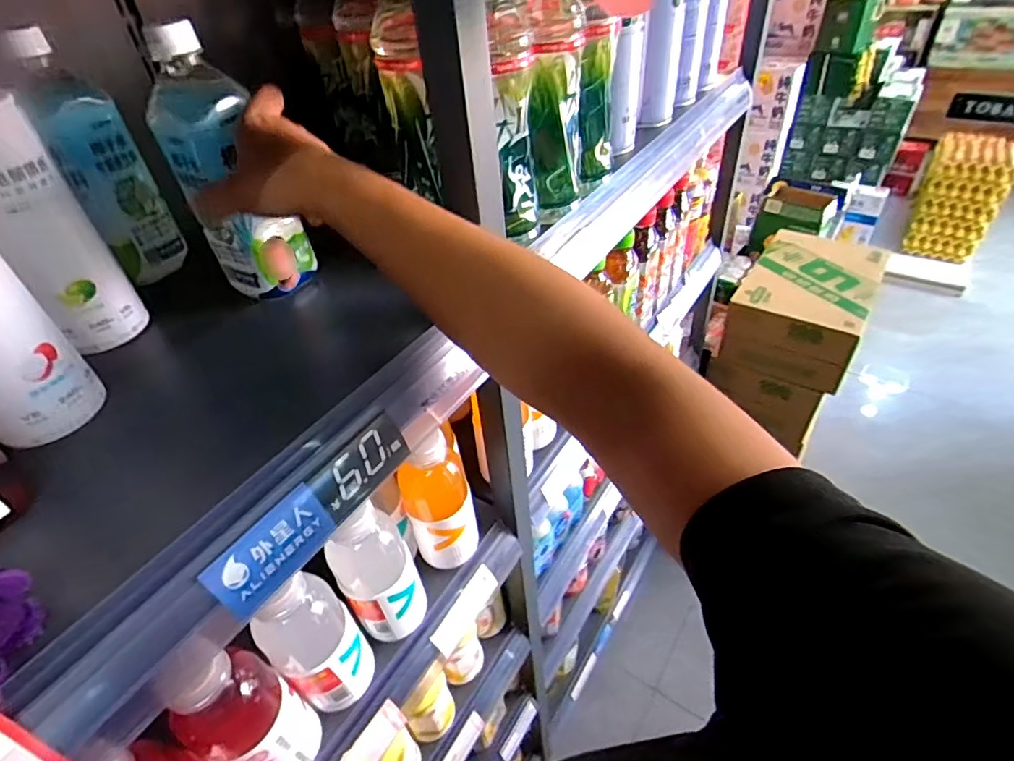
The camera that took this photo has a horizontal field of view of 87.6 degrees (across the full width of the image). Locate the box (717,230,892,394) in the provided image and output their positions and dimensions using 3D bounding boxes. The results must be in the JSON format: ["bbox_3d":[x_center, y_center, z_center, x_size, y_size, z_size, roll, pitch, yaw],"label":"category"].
[{"bbox_3d":[0.678,-0.174,1.216,0.257,0.195,0.364,22,49,29],"label":"box"}]

